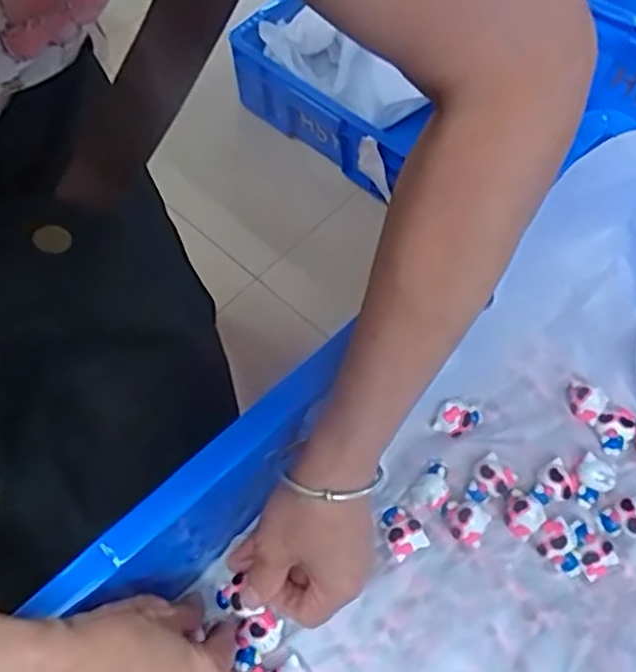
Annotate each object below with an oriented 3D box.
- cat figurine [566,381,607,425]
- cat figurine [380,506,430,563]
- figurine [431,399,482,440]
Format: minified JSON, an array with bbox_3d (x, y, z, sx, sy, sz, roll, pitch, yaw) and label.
[{"bbox_3d":[0.187,0.045,0.500,0.020,0.020,0.030,-27,66,-13],"label":"cat figurine"},{"bbox_3d":[0.054,0.127,0.460,0.026,0.017,0.031,-29,66,-15],"label":"cat figurine"},{"bbox_3d":[0.097,0.056,0.490,0.026,0.019,0.026,28,66,14],"label":"figurine"}]

